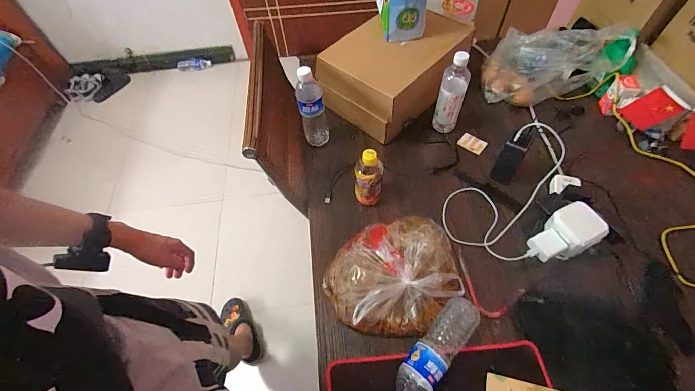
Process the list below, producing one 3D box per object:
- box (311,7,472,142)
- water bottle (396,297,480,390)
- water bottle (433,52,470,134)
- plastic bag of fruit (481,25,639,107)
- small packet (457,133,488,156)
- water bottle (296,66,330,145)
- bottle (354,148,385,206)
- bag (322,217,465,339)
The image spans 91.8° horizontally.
[{"bbox_3d":[0.131,-0.348,0.952,0.359,0.200,0.294,-40,63,-21],"label":"box"},{"bbox_3d":[0.154,0.279,0.598,0.062,0.053,0.228,36,64,25],"label":"water bottle"},{"bbox_3d":[0.264,-0.255,0.858,0.064,0.220,0.053,16,57,13],"label":"water bottle"},{"bbox_3d":[0.561,-0.356,0.944,0.327,0.179,0.177,15,57,13],"label":"plastic bag of fruit"},{"bbox_3d":[0.336,-0.140,0.906,0.068,0.004,0.053,34,69,10],"label":"small packet"},{"bbox_3d":[-0.088,-0.223,0.849,0.065,0.228,0.072,-9,55,-4],"label":"water bottle"},{"bbox_3d":[0.047,-0.038,0.768,0.064,0.163,0.059,3,55,5],"label":"bottle"},{"bbox_3d":[0.096,0.149,0.685,0.278,0.074,0.232,-35,60,-20],"label":"bag"}]

